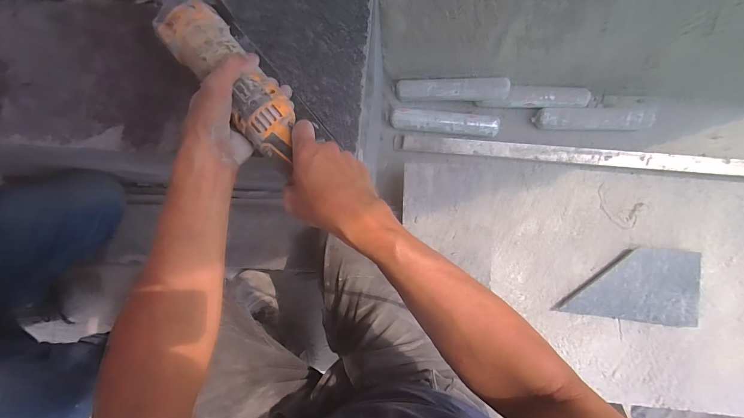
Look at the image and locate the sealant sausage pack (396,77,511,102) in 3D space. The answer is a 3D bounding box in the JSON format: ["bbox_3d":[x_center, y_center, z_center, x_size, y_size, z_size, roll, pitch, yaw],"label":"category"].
[{"bbox_3d":[0.189,-0.287,0.795,0.262,0.040,0.047,5,85,17],"label":"sealant sausage pack"}]

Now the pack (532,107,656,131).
[{"bbox_3d":[0.522,-0.212,0.778,0.266,0.041,0.052,0,85,1],"label":"pack"}]

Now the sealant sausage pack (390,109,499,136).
[{"bbox_3d":[0.178,-0.212,0.819,0.259,0.046,0.050,7,85,2],"label":"sealant sausage pack"}]

